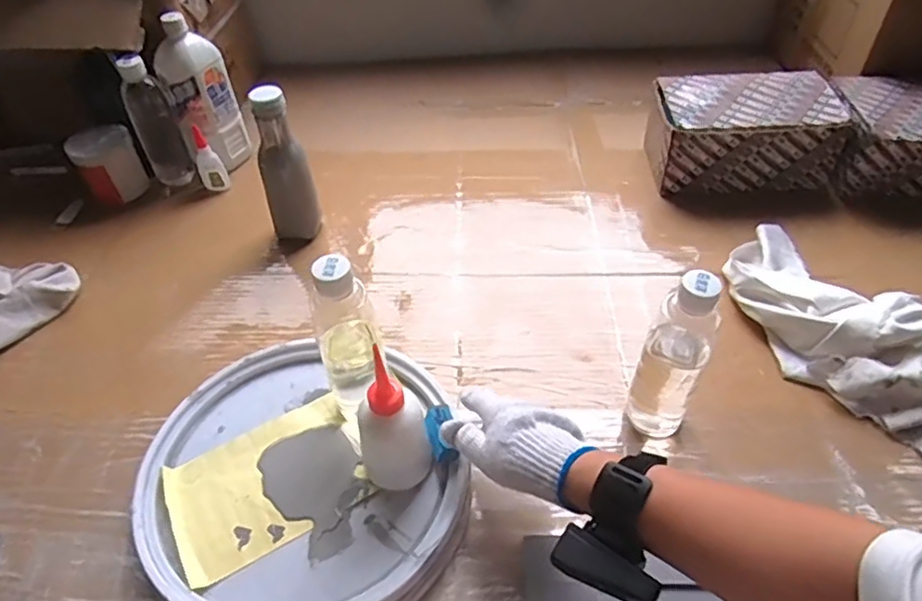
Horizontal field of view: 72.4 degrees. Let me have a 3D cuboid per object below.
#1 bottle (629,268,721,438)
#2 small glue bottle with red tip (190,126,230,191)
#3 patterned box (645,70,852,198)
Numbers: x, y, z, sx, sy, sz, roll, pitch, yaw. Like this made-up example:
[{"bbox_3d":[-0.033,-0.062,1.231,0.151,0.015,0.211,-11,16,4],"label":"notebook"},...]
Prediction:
[{"bbox_3d":[0.194,0.048,0.575,0.056,0.193,0.053,13,46,18],"label":"bottle"},{"bbox_3d":[-0.374,-0.205,0.932,0.034,0.099,0.037,-22,46,-18],"label":"small glue bottle with red tip"},{"bbox_3d":[0.398,-0.242,0.902,0.245,0.106,0.150,-5,43,-1],"label":"patterned box"}]

